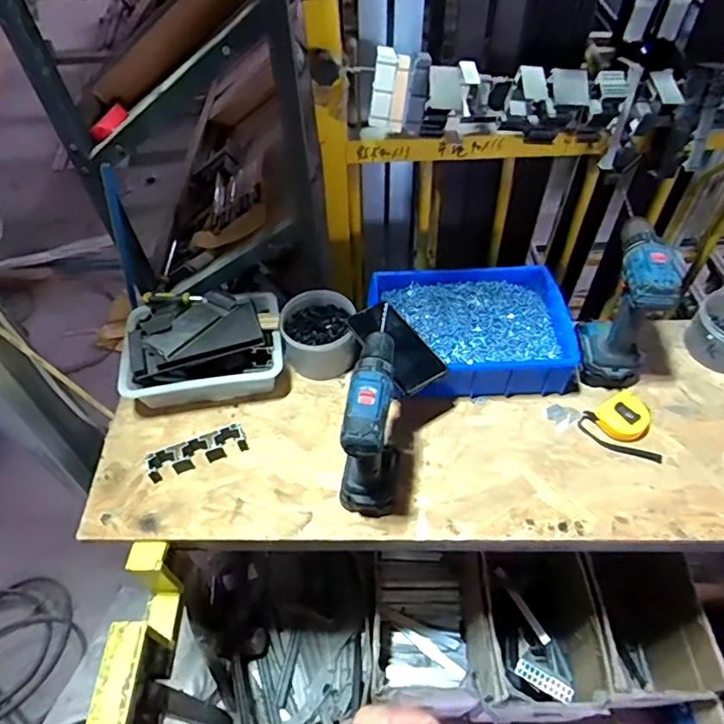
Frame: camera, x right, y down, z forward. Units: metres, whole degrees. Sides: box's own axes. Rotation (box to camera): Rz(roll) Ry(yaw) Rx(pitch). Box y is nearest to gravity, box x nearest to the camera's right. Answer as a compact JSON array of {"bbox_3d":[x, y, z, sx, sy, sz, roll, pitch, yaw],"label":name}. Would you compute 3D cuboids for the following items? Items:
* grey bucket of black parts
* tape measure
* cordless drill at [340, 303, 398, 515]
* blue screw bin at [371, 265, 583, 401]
[{"bbox_3d":[-0.068,-0.042,0.867,0.110,0.087,0.111,0,52,1],"label":"grey bucket of black parts"},{"bbox_3d":[0.376,0.084,0.784,0.112,0.037,0.089,16,54,13],"label":"tape measure"},{"bbox_3d":[0.014,0.084,0.684,0.065,0.220,0.168,4,53,4],"label":"cordless drill"},{"bbox_3d":[0.167,-0.049,0.861,0.294,0.091,0.217,-4,53,-2],"label":"blue screw bin"}]

